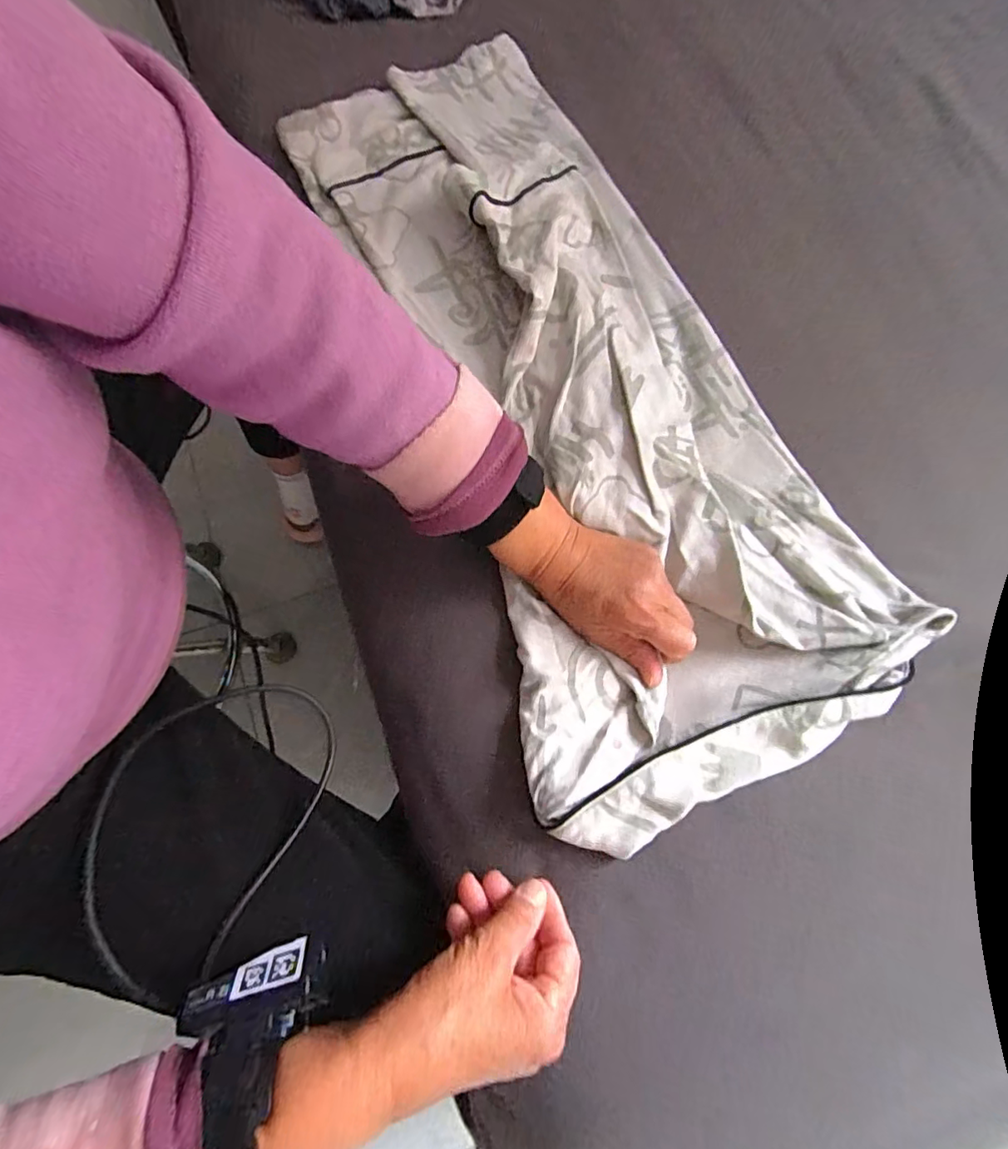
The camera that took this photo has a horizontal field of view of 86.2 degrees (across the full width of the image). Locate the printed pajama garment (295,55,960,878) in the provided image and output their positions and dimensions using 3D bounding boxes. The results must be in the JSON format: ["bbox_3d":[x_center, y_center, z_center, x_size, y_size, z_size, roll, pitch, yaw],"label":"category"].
[{"bbox_3d":[0.050,-0.171,0.423,0.276,0.039,0.663,-20,75,-6],"label":"printed pajama garment"}]

